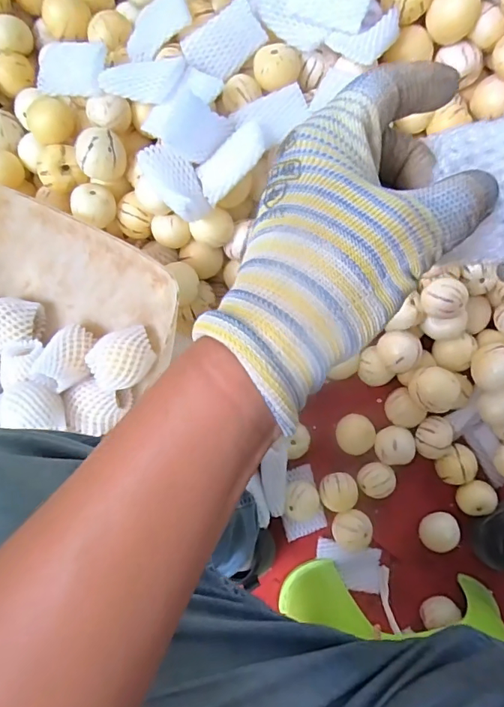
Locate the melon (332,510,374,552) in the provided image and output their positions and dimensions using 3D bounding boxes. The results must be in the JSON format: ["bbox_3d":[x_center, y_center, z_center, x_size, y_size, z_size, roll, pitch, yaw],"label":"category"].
[{"bbox_3d":[0.129,0.226,0.623,0.051,0.045,0.047,0,83,4],"label":"melon"}]

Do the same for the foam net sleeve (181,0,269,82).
[{"bbox_3d":[-0.029,-0.337,0.522,0.086,0.016,0.051,-37,82,0],"label":"foam net sleeve"}]

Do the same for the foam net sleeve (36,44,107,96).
[{"bbox_3d":[-0.204,-0.319,0.545,0.091,0.014,0.055,15,100,23],"label":"foam net sleeve"}]

